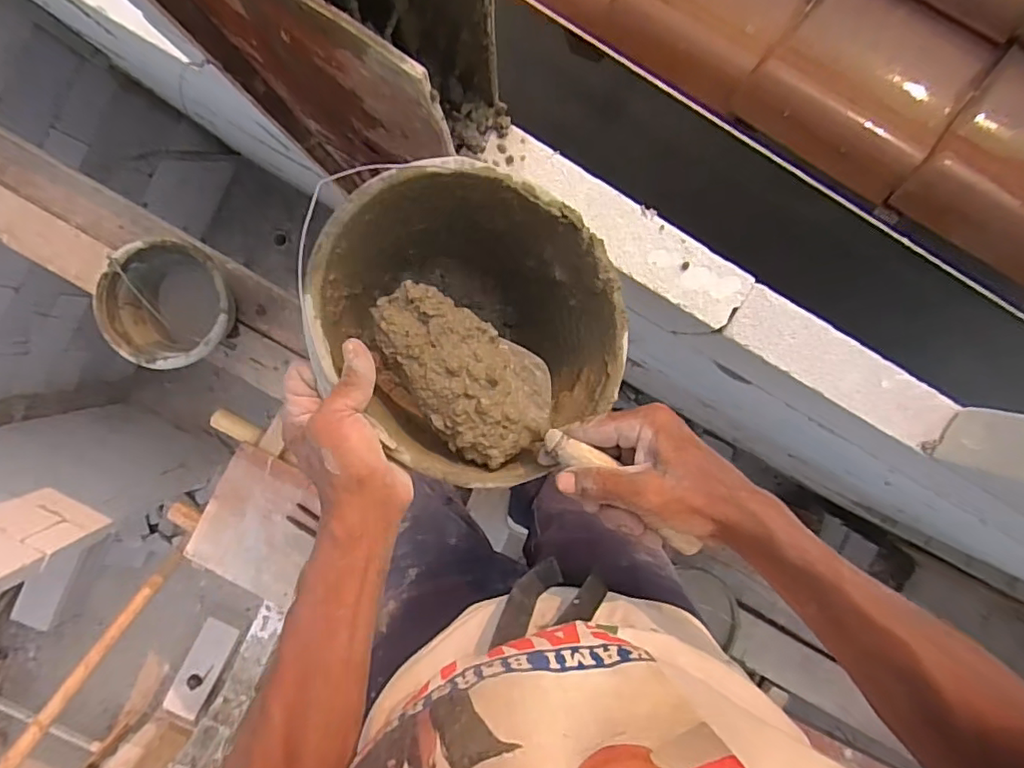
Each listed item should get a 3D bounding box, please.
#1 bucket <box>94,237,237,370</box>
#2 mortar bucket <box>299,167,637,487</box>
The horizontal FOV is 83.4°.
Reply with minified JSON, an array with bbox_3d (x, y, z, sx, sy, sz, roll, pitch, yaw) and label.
[{"bbox_3d":[-0.720,-0.171,1.246,0.254,0.163,0.256,3,95,-3],"label":"bucket"},{"bbox_3d":[-0.030,-0.057,0.510,0.213,0.191,0.240,-43,95,1],"label":"mortar bucket"}]

